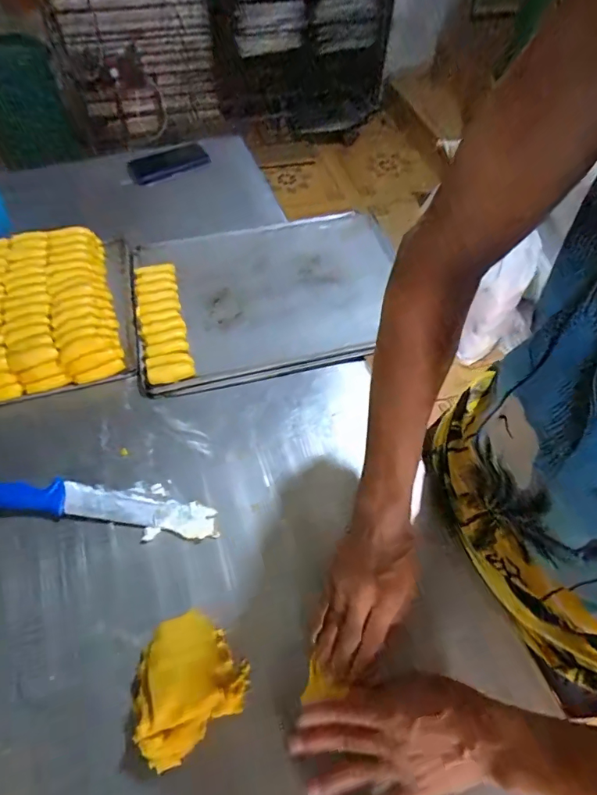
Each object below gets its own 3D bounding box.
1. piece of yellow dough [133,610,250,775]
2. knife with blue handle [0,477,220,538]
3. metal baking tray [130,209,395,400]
[{"bbox_3d":[-0.112,0.272,0.429,0.107,0.055,0.107,-31,63,-20],"label":"piece of yellow dough"},{"bbox_3d":[-0.262,0.126,0.530,0.326,0.011,0.047,8,57,3],"label":"knife with blue handle"},{"bbox_3d":[-0.043,-0.182,0.745,0.452,0.024,0.341,-11,58,-9],"label":"metal baking tray"}]

